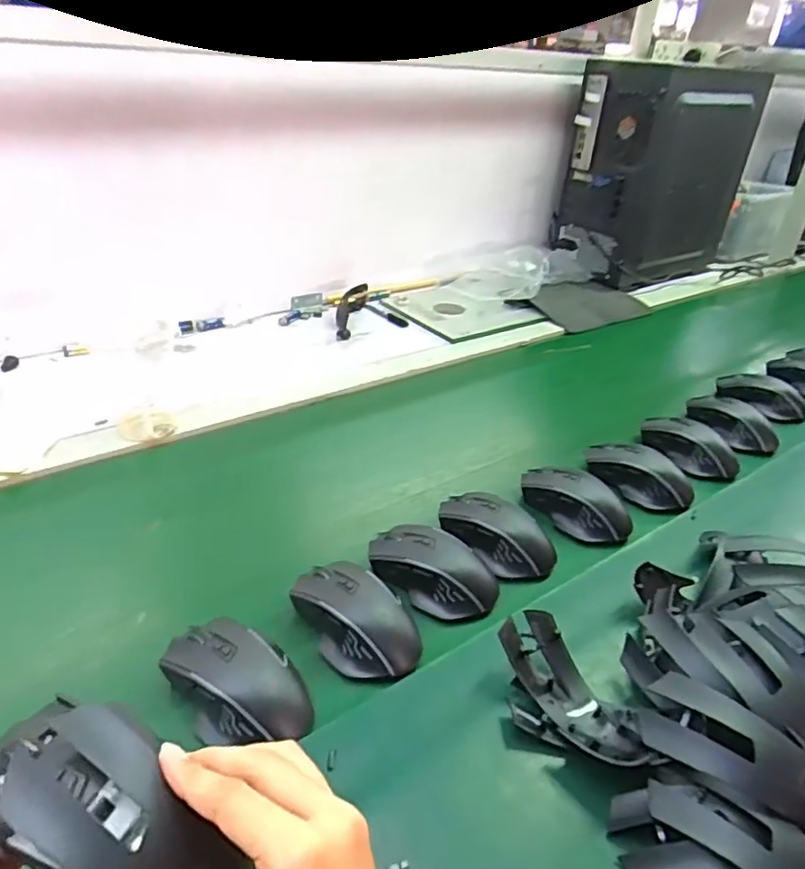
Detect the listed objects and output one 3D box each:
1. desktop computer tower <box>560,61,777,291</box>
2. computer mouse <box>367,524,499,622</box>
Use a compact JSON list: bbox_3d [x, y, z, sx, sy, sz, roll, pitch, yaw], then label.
[{"bbox_3d":[0.506,-0.518,1.243,0.329,0.373,0.227,-23,42,-37],"label":"desktop computer tower"},{"bbox_3d":[0.026,0.113,0.536,0.111,0.035,0.064,29,39,33],"label":"computer mouse"}]

